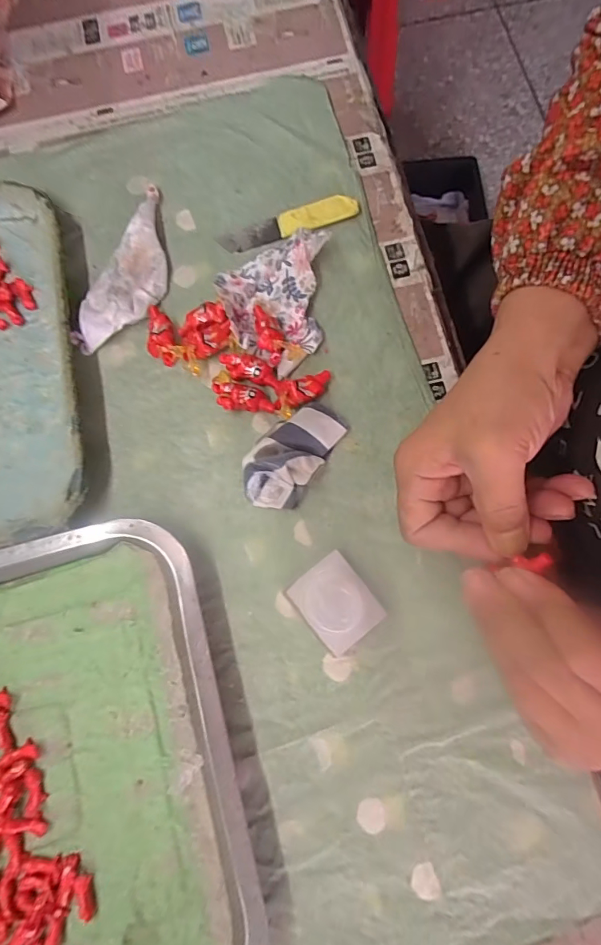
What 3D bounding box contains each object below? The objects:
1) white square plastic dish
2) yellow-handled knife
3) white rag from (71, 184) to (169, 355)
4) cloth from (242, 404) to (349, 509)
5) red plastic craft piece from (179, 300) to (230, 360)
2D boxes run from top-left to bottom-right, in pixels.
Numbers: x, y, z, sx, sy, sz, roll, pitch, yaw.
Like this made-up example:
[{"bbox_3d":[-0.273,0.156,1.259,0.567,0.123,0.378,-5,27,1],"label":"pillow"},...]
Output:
[{"bbox_3d":[0.022,0.080,0.279,0.040,0.012,0.049,-37,81,-8],"label":"white square plastic dish"},{"bbox_3d":[-0.009,-0.184,0.334,0.103,0.006,0.020,-18,79,-4],"label":"yellow-handled knife"},{"bbox_3d":[-0.118,-0.143,0.325,0.046,0.011,0.128,25,79,5],"label":"white rag"},{"bbox_3d":[-0.006,-0.012,0.291,0.040,0.027,0.074,34,80,7],"label":"cloth"},{"bbox_3d":[-0.065,-0.098,0.314,0.033,0.014,0.033,0,78,0],"label":"red plastic craft piece"}]

